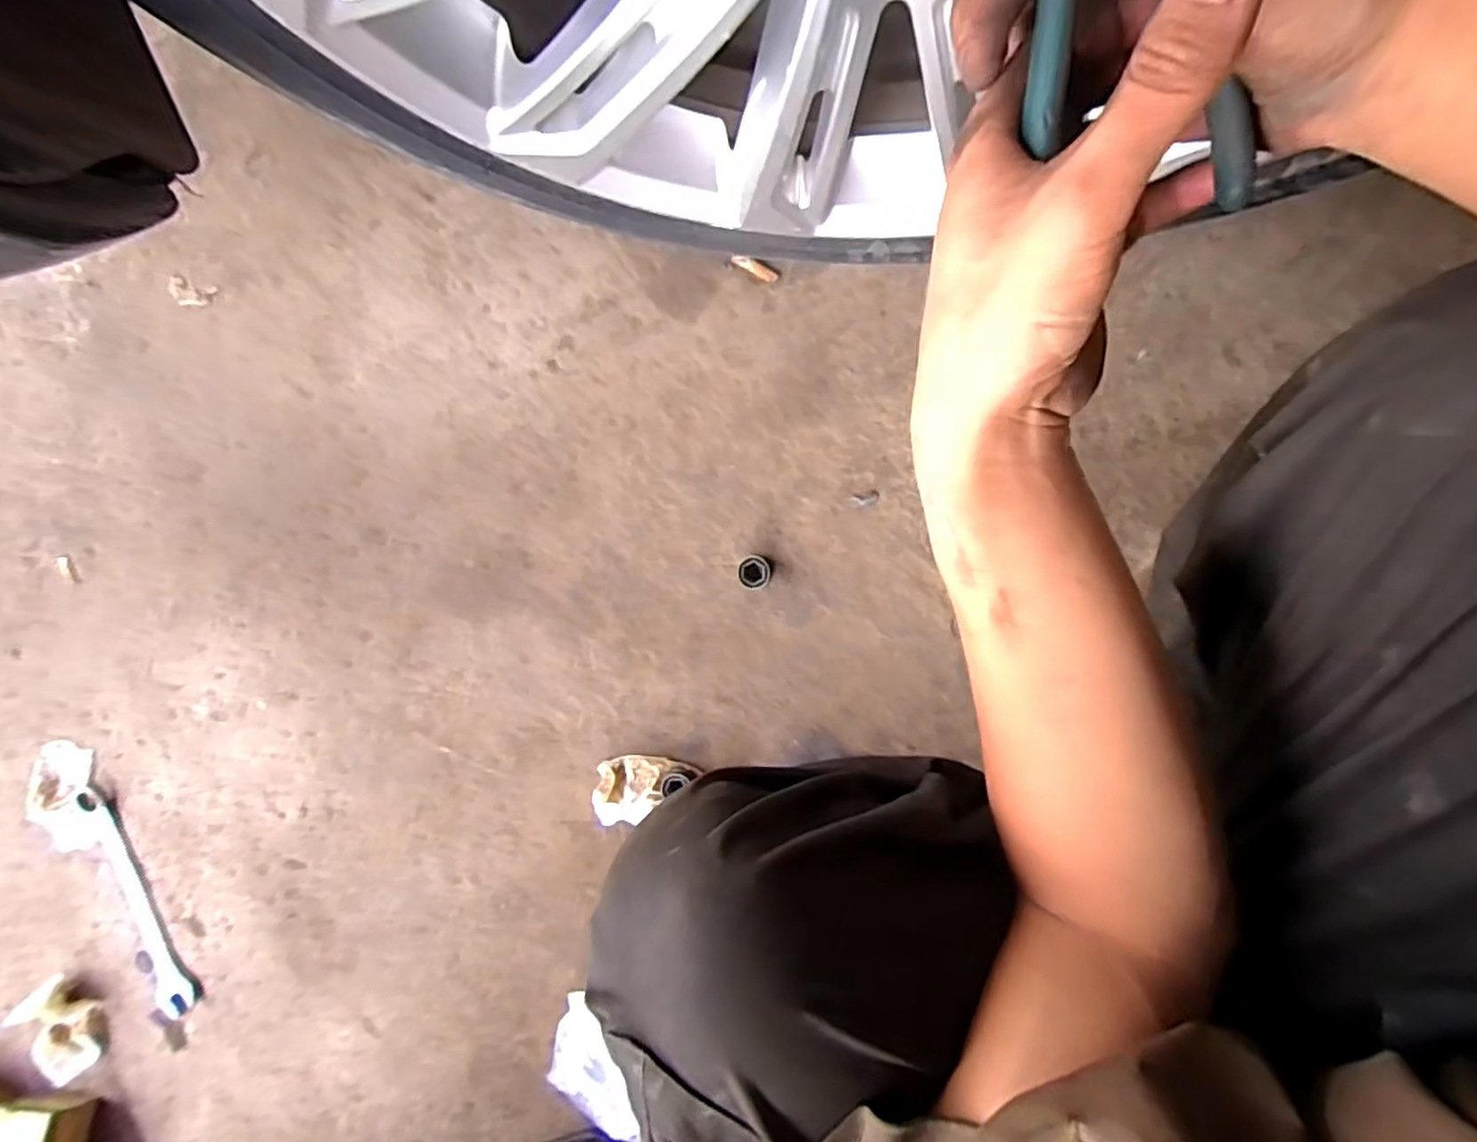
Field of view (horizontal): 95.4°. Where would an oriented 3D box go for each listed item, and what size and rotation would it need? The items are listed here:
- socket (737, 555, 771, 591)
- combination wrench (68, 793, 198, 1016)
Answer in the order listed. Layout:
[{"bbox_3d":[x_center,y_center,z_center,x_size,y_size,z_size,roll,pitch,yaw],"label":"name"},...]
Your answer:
[{"bbox_3d":[0.015,0.001,0.616,0.029,0.025,0.032,-10,95,8],"label":"socket"},{"bbox_3d":[-0.721,0.388,0.801,0.058,0.018,0.289,-29,85,16],"label":"combination wrench"}]

